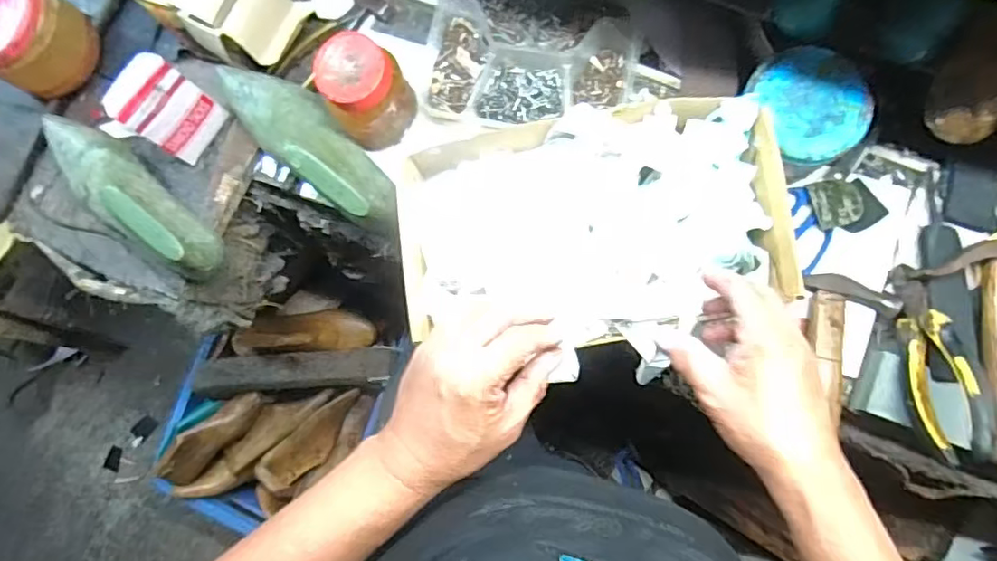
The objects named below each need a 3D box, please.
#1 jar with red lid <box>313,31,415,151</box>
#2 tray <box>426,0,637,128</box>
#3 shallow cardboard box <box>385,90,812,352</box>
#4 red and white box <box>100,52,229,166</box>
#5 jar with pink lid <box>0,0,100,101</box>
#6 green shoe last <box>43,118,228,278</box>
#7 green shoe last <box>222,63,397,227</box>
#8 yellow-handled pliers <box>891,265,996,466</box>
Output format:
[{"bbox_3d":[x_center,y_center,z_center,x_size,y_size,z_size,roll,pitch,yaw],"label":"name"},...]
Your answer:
[{"bbox_3d":[-0.132,-0.184,0.576,0.072,0.109,0.079,-1,86,7],"label":"jar with red lid"},{"bbox_3d":[0.038,-0.255,0.615,0.211,0.033,0.190,10,87,7],"label":"tray"},{"bbox_3d":[0.079,-0.049,0.502,0.315,0.053,0.193,-10,84,6],"label":"shallow cardboard box"},{"bbox_3d":[-0.349,-0.177,0.599,0.047,0.110,0.086,28,89,8],"label":"red and white box"},{"bbox_3d":[-0.515,-0.268,0.625,0.110,0.120,0.111,-1,86,7],"label":"jar with pink lid"},{"bbox_3d":[-0.403,-0.092,0.612,0.248,0.084,0.081,33,90,8],"label":"green shoe last"},{"bbox_3d":[-0.200,-0.149,0.579,0.258,0.069,0.076,38,91,8],"label":"green shoe last"},{"bbox_3d":[0.396,0.067,0.514,0.019,0.056,0.184,18,65,-21],"label":"yellow-handled pliers"}]

